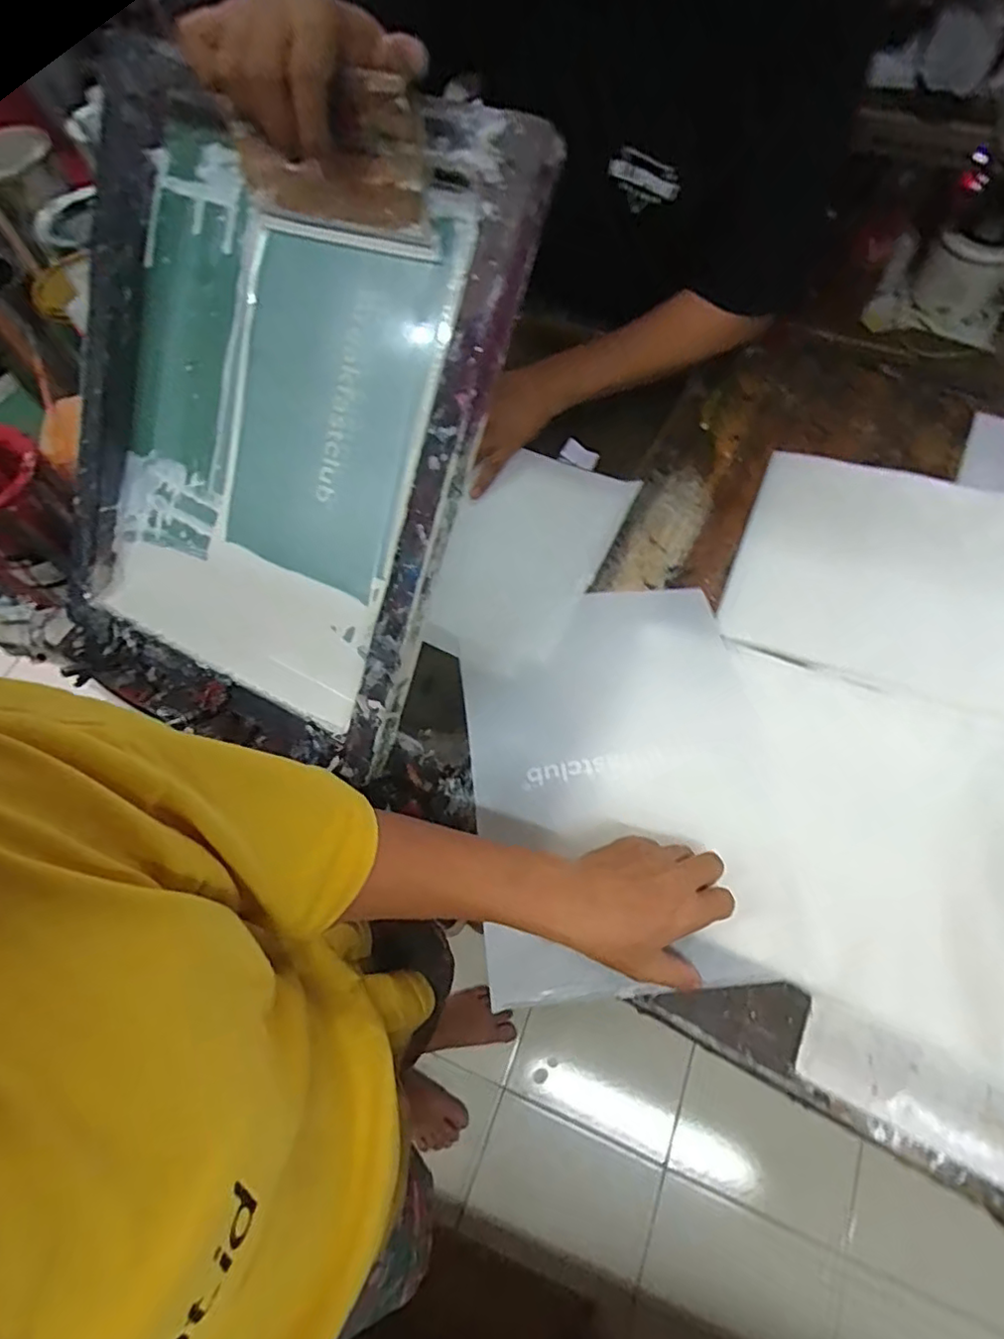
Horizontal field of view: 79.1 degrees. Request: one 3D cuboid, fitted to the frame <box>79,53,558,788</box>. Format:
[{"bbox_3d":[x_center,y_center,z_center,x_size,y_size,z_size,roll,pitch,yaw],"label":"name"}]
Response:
[{"bbox_3d":[-0.198,-0.193,0.496,0.398,0.051,0.469,24,109,20],"label":"frame"}]

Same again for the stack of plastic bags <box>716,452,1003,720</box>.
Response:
[{"bbox_3d":[0.459,-0.069,0.549,0.458,0.035,0.268,21,66,25],"label":"stack of plastic bags"}]

